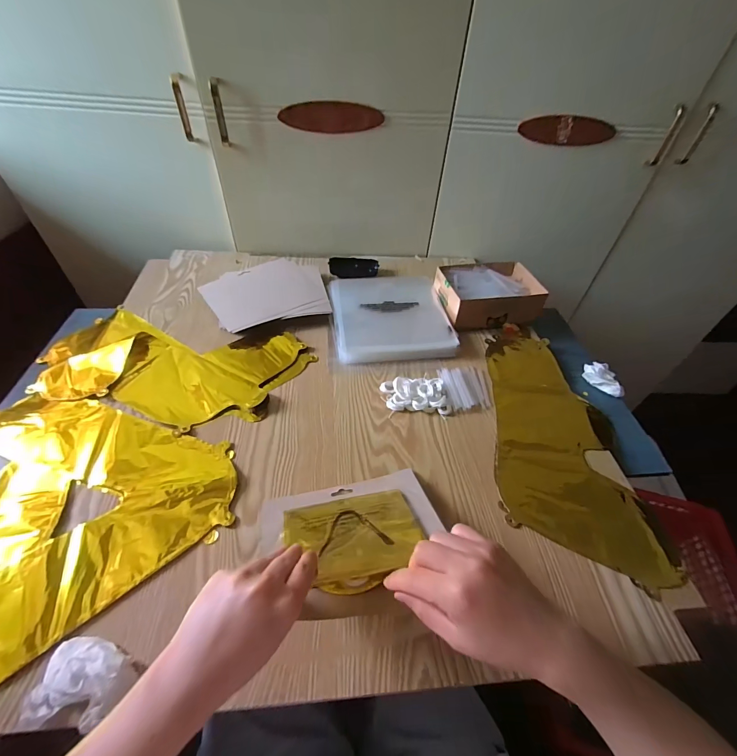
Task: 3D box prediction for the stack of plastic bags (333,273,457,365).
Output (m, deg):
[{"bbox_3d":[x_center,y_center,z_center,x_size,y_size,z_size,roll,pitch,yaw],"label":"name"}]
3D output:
[{"bbox_3d":[0.039,-0.122,0.682,0.209,0.034,0.217,-2,47,-7],"label":"stack of plastic bags"}]

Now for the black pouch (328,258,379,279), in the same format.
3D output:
[{"bbox_3d":[-0.033,-0.244,0.793,0.106,0.025,0.047,2,47,-4],"label":"black pouch"}]

